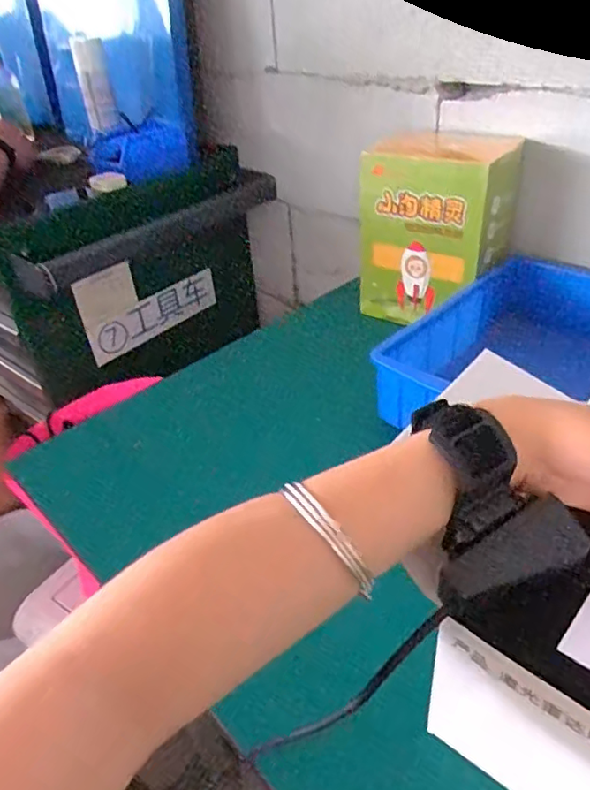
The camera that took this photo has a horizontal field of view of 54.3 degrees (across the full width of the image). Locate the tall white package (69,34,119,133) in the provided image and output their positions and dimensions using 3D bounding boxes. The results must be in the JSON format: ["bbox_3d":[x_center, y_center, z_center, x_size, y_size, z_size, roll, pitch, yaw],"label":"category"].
[{"bbox_3d":[-0.315,-0.492,0.912,0.044,0.146,0.062,-17,7,-16],"label":"tall white package"}]

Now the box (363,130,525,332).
[{"bbox_3d":[0.184,-0.214,0.721,0.170,0.208,0.144,18,42,28],"label":"box"}]

